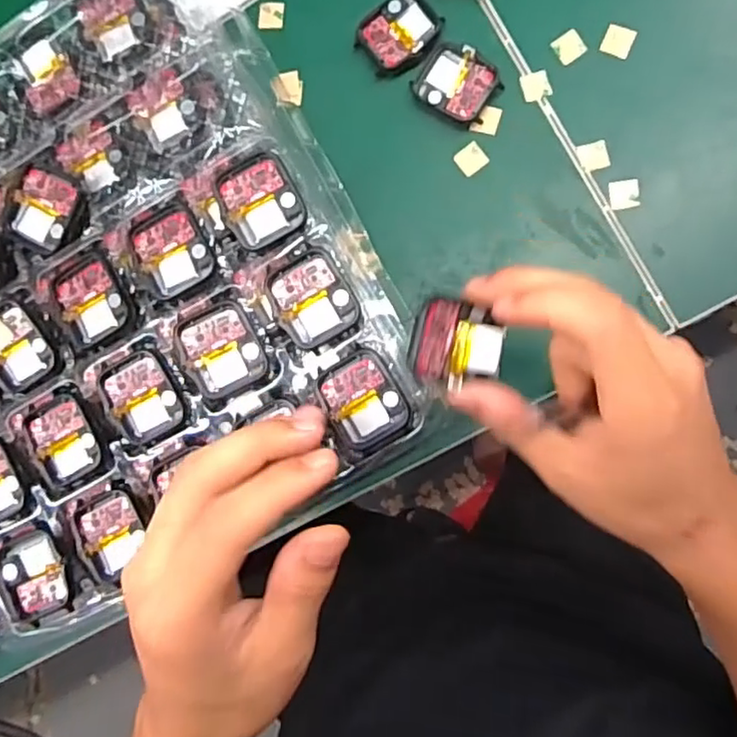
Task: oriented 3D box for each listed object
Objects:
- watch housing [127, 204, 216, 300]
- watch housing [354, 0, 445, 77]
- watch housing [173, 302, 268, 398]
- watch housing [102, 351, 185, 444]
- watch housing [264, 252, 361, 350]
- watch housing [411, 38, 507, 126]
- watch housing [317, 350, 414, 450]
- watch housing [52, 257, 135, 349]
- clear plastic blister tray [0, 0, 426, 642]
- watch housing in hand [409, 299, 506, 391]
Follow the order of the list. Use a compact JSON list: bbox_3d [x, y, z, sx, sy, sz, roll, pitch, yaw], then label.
[{"bbox_3d":[-0.098,-0.060,0.323,0.035,0.006,0.041,-25,85,9],"label":"watch housing"},{"bbox_3d":[0.019,-0.198,0.378,0.047,0.005,0.038,-40,83,7],"label":"watch housing"},{"bbox_3d":[-0.074,-0.010,0.318,0.038,0.008,0.042,-24,85,9],"label":"watch housing"},{"bbox_3d":[-0.115,0.013,0.328,0.036,0.007,0.043,-23,85,9],"label":"watch housing"},{"bbox_3d":[-0.027,-0.034,0.315,0.037,0.005,0.043,-27,84,8],"label":"watch housing"},{"bbox_3d":[0.051,-0.166,0.371,0.046,0.006,0.036,33,94,9],"label":"watch housing"},{"bbox_3d":[-0.002,0.015,0.313,0.037,0.007,0.044,-27,84,8],"label":"watch housing"},{"bbox_3d":[-0.142,-0.035,0.330,0.036,0.004,0.043,-27,84,8],"label":"watch housing"},{"bbox_3d":[-0.143,-0.039,0.335,0.273,0.020,0.284,-30,87,7],"label":"clear plastic blister tray"},{"bbox_3d":[0.039,-0.011,0.280,0.039,0.021,0.036,6,92,7],"label":"watch housing in hand"}]

